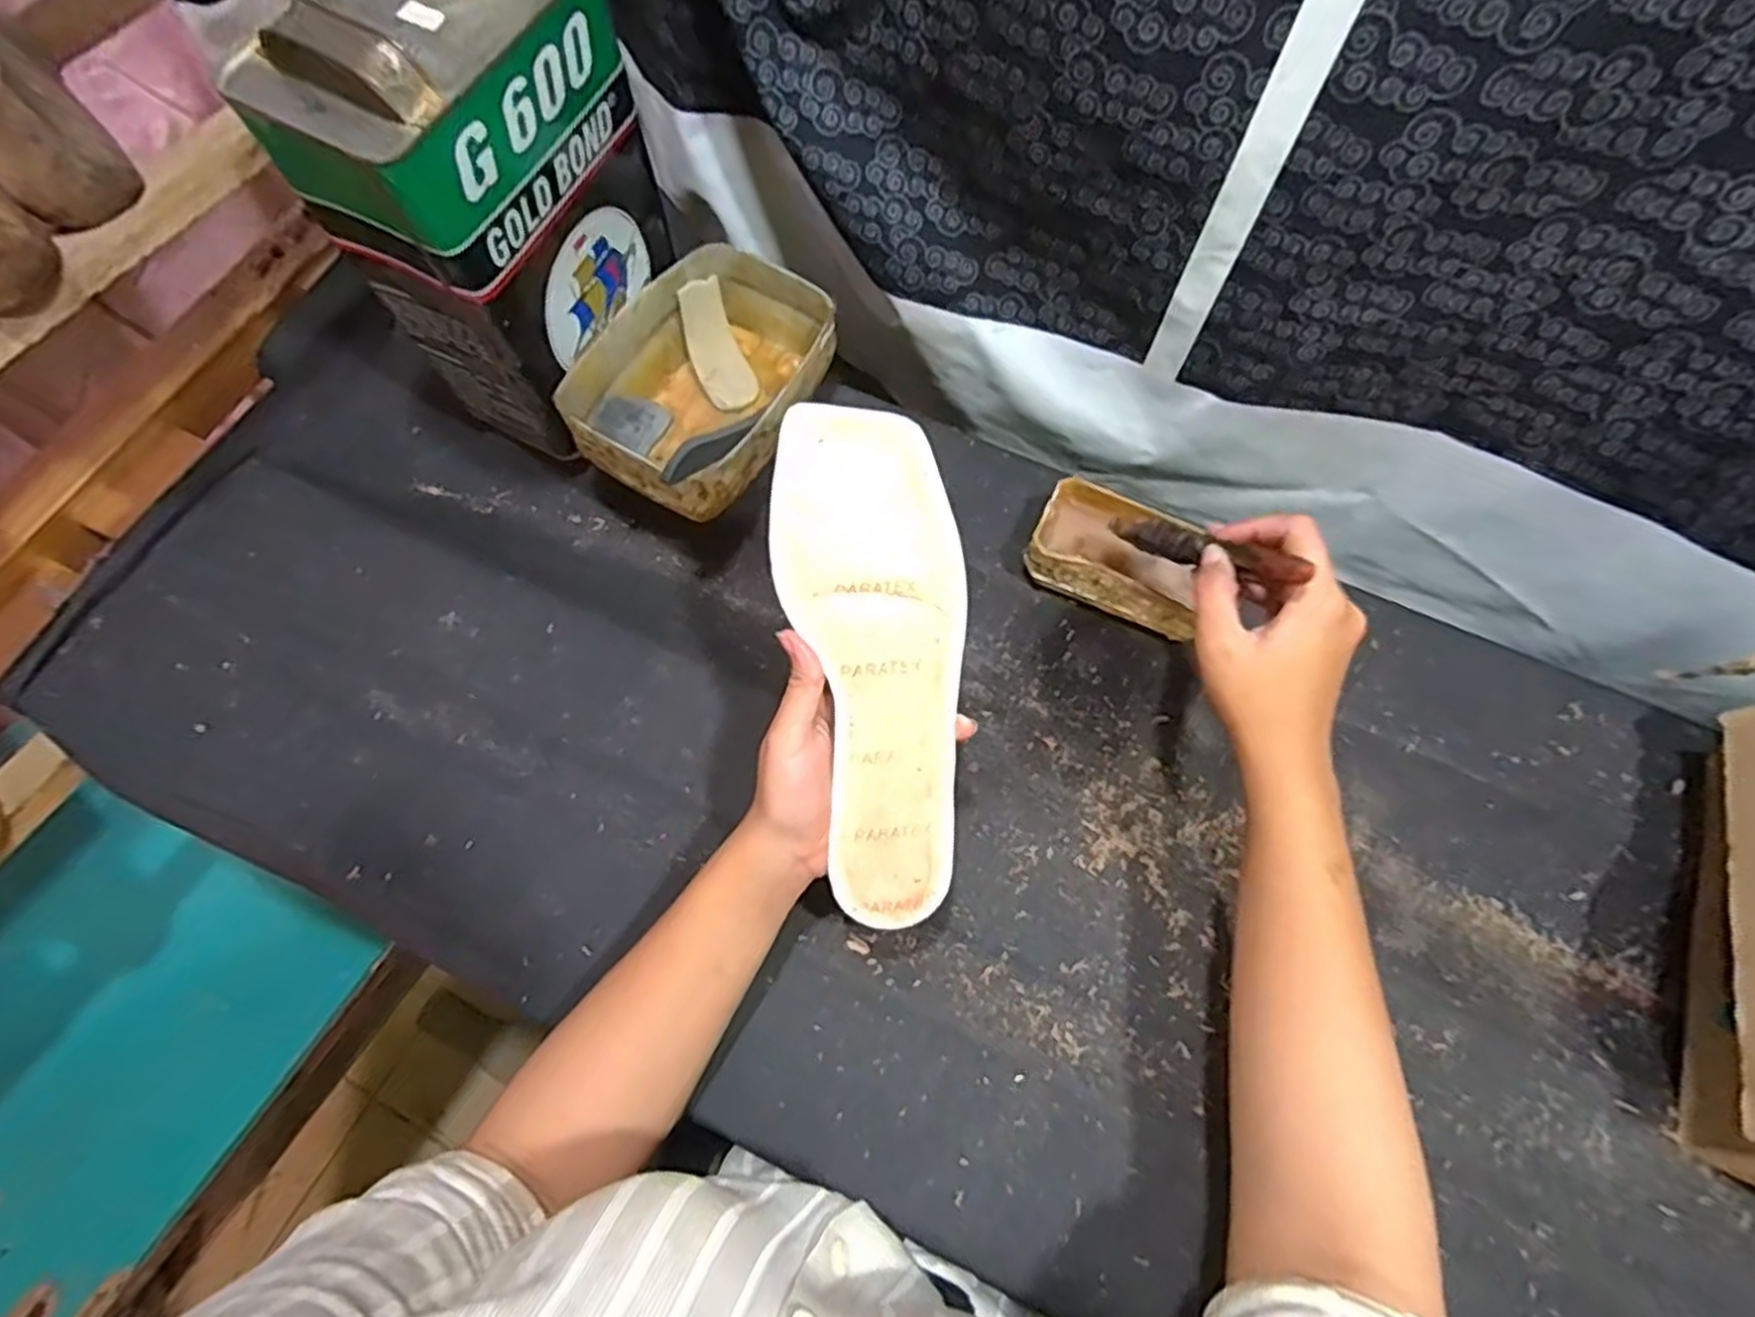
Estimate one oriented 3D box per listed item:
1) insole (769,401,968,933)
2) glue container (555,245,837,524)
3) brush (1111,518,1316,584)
[{"bbox_3d":[0.002,0.007,0.379,0.083,0.014,0.248,-7,96,-3],"label":"insole"},{"bbox_3d":[-0.114,-0.192,0.539,0.128,0.077,0.193,29,71,10],"label":"glue container"},{"bbox_3d":[0.166,-0.058,0.412,0.013,0.140,0.021,-21,110,-9],"label":"brush"}]

